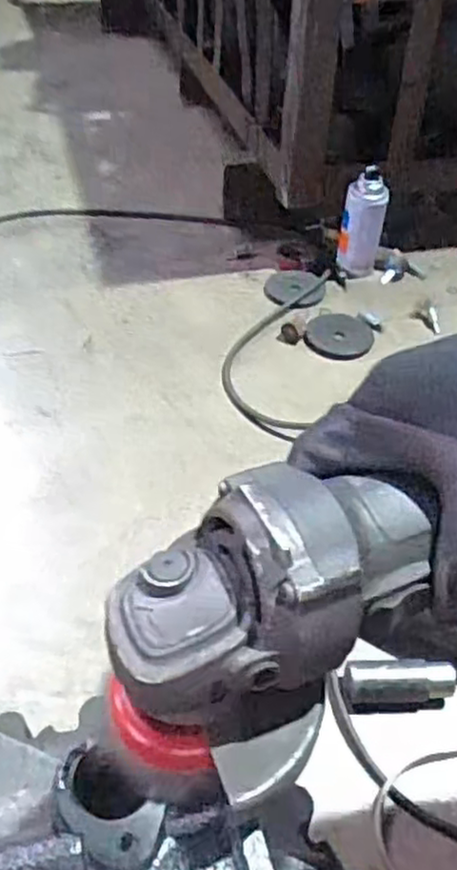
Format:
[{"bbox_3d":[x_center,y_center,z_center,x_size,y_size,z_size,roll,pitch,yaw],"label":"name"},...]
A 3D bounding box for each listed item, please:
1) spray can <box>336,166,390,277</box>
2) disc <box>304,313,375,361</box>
[{"bbox_3d":[0.196,-0.306,1.048,0.059,0.146,0.059,2,44,-2],"label":"spray can"},{"bbox_3d":[0.152,-0.137,0.975,0.087,0.009,0.092,2,44,-2],"label":"disc"}]

